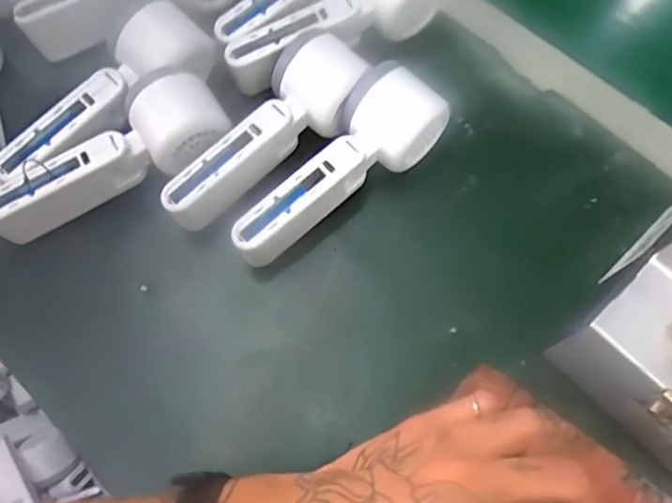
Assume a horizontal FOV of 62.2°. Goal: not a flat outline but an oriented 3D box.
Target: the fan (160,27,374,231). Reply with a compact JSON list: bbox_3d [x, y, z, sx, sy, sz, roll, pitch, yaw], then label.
[{"bbox_3d":[-0.043,-0.074,0.370,0.059,0.043,0.160,36,77,7],"label":"fan"}]

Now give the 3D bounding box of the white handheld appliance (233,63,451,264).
[{"bbox_3d":[0.002,-0.050,0.367,0.058,0.048,0.164,43,78,9],"label":"white handheld appliance"}]

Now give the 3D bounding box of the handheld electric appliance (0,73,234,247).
[{"bbox_3d":[-0.149,-0.057,0.363,0.162,0.046,0.050,-30,79,-9],"label":"handheld electric appliance"}]

